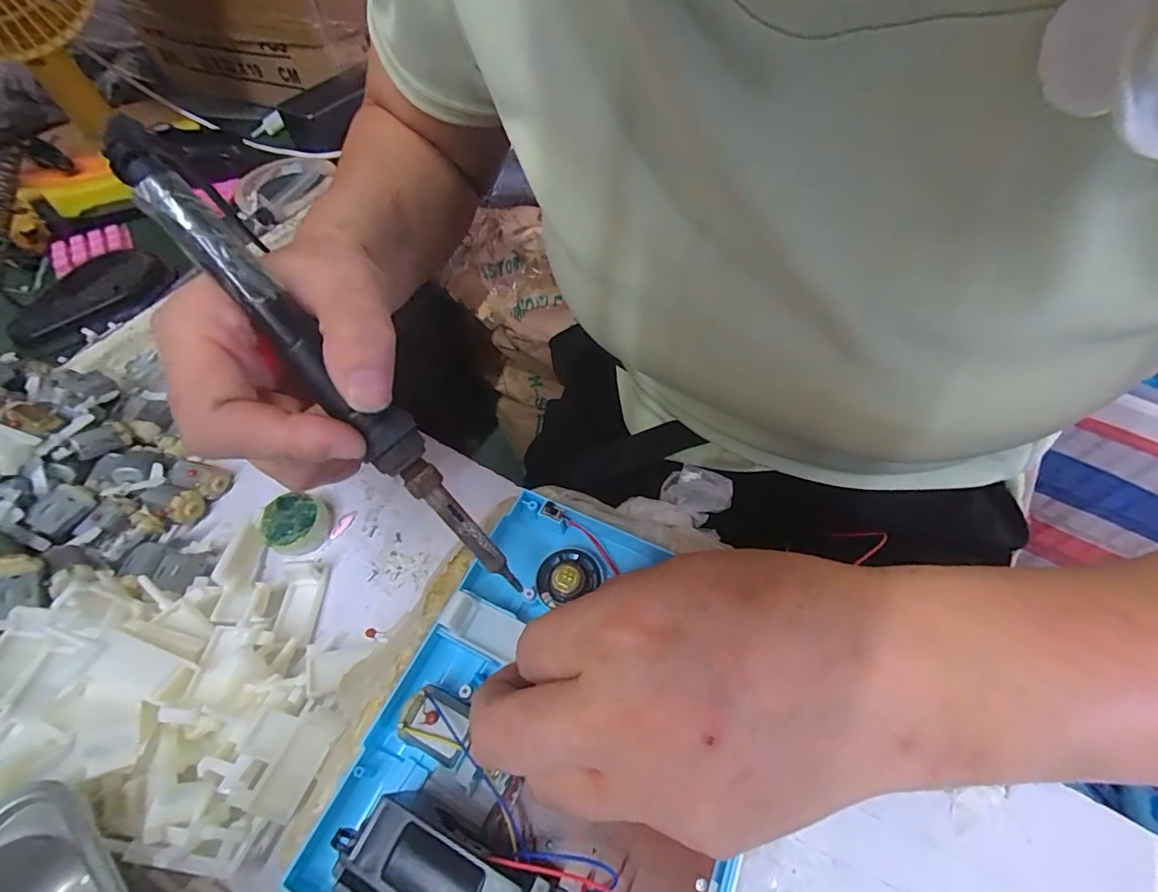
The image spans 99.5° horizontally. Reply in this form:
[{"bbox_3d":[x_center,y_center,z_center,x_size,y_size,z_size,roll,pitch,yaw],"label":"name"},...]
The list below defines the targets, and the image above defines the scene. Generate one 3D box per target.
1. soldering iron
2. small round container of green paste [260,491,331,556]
[{"bbox_3d":[-0.081,-0.020,0.167,0.017,0.015,0.188,-45,106,-26],"label":"soldering iron"},{"bbox_3d":[-0.156,0.044,0.270,0.031,0.016,0.030,-1,55,1],"label":"small round container of green paste"}]

